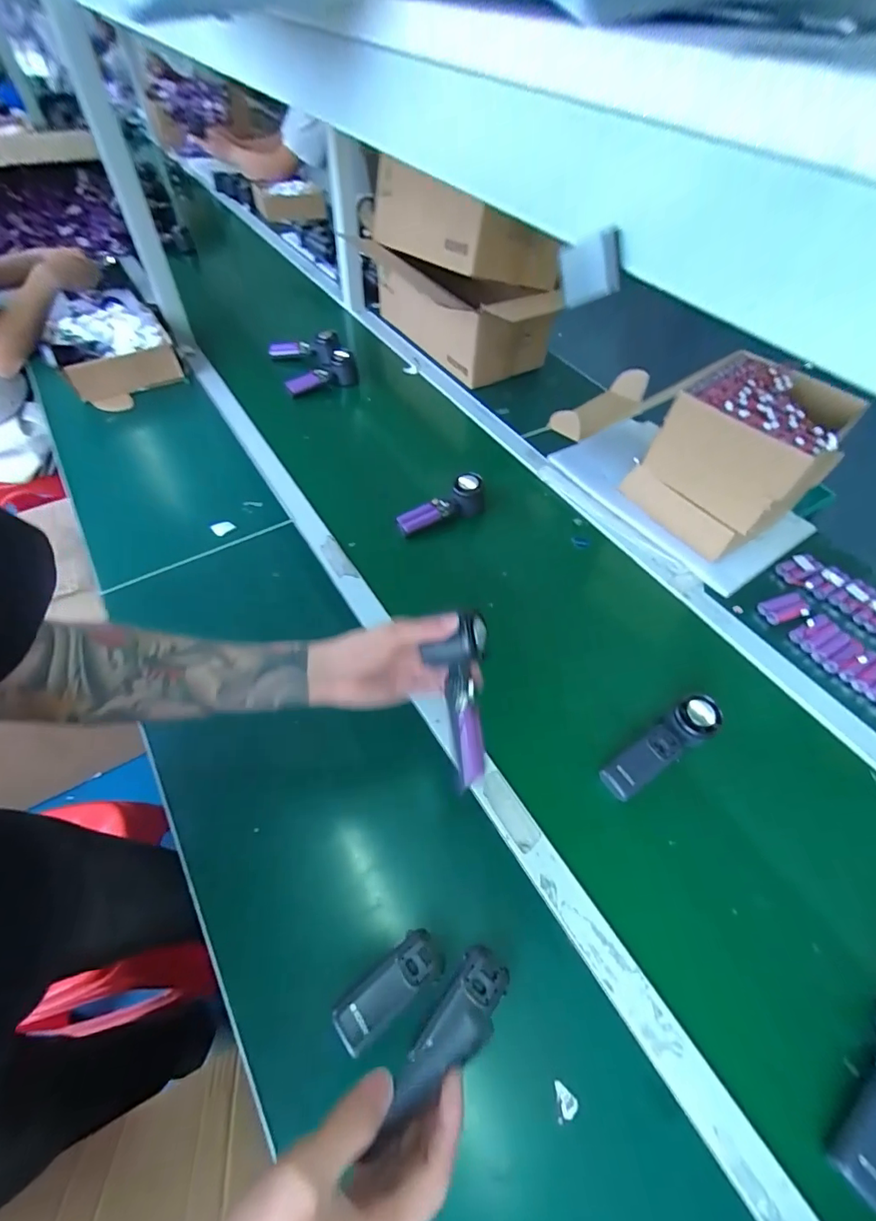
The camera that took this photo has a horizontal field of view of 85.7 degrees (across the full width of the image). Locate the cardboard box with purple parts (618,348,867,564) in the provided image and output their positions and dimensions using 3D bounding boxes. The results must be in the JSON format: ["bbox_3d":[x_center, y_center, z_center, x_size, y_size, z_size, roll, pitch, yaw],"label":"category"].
[{"bbox_3d":[0.469,-0.241,0.751,0.203,0.226,0.214,-30,61,-22],"label":"cardboard box with purple parts"}]

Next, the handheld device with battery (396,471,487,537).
[{"bbox_3d":[0.006,-0.179,0.805,0.157,0.074,0.048,-12,23,3],"label":"handheld device with battery"}]

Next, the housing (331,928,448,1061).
[{"bbox_3d":[-0.043,0.347,0.434,0.105,0.022,0.044,-34,63,-24],"label":"housing"}]

